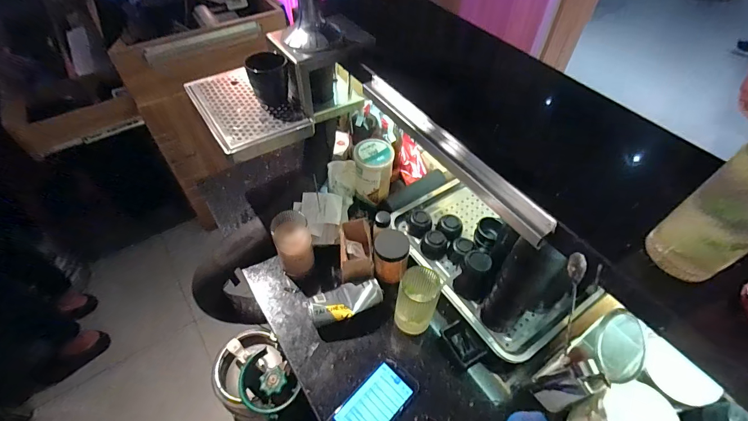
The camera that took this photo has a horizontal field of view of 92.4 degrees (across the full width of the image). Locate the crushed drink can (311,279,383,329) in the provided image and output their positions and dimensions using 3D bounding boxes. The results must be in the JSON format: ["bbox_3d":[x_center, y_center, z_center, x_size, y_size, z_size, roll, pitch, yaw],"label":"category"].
[{"bbox_3d":[-0.056,0.175,0.695,0.139,0.052,0.072,-23,55,-19],"label":"crushed drink can"}]

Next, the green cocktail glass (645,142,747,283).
[{"bbox_3d":[0.351,0.003,0.351,0.071,0.148,0.069,-23,55,-19],"label":"green cocktail glass"}]

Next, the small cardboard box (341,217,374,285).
[{"bbox_3d":[-0.036,0.076,0.728,0.069,0.058,0.108,-4,51,-5],"label":"small cardboard box"}]

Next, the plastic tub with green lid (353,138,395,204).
[{"bbox_3d":[-0.001,-0.086,0.831,0.088,0.130,0.084,1,51,-1],"label":"plastic tub with green lid"}]

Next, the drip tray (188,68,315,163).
[{"bbox_3d":[-0.251,-0.194,0.703,0.169,0.047,0.235,-32,58,-24],"label":"drip tray"}]

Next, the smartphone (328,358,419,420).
[{"bbox_3d":[0.000,0.324,0.599,0.081,0.007,0.156,38,59,26],"label":"smartphone"}]

